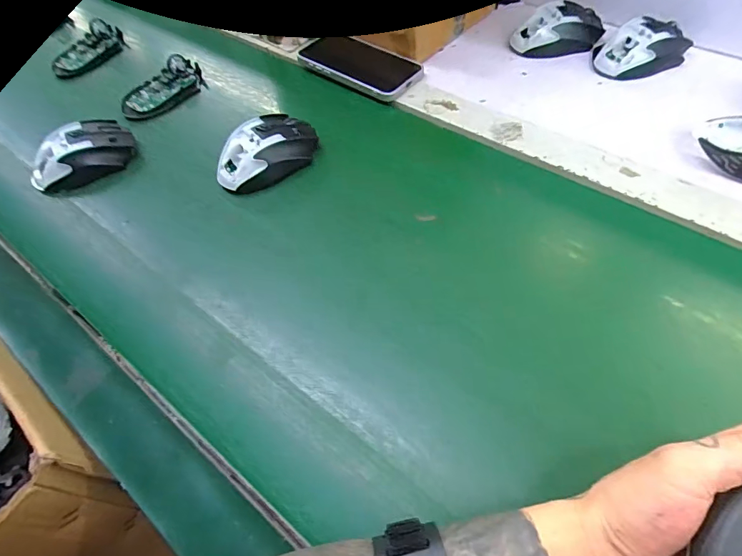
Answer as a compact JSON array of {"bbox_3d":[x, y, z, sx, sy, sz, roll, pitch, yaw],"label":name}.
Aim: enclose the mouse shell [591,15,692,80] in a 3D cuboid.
[{"bbox_3d":[0.329,-0.280,0.514,0.113,0.033,0.061,-17,57,-6],"label":"mouse shell"}]

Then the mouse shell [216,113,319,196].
[{"bbox_3d":[-0.114,-0.140,0.458,0.111,0.038,0.069,-34,61,-16],"label":"mouse shell"}]

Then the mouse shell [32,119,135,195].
[{"bbox_3d":[-0.320,-0.137,0.474,0.072,0.032,0.110,37,67,25],"label":"mouse shell"}]

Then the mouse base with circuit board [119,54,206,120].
[{"bbox_3d":[-0.268,-0.243,0.547,0.110,0.024,0.067,-38,62,-18],"label":"mouse base with circuit board"}]

